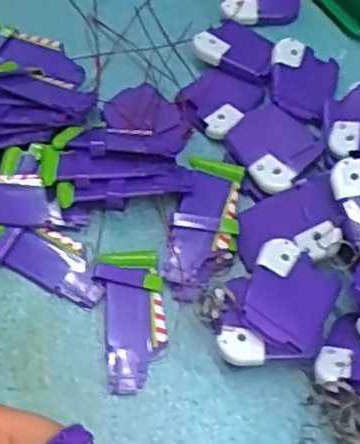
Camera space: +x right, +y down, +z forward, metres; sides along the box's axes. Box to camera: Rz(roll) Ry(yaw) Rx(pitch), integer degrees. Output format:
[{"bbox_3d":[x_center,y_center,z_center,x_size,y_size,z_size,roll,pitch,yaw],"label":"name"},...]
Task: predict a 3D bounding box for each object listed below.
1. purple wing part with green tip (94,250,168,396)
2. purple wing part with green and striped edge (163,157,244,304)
[{"bbox_3d":[-0.029,0.061,0.430,0.040,0.013,0.088,-10,62,-5],"label":"purple wing part with green tip"},{"bbox_3d":[0.017,0.004,0.449,0.043,0.009,0.097,13,75,-2],"label":"purple wing part with green and striped edge"}]

